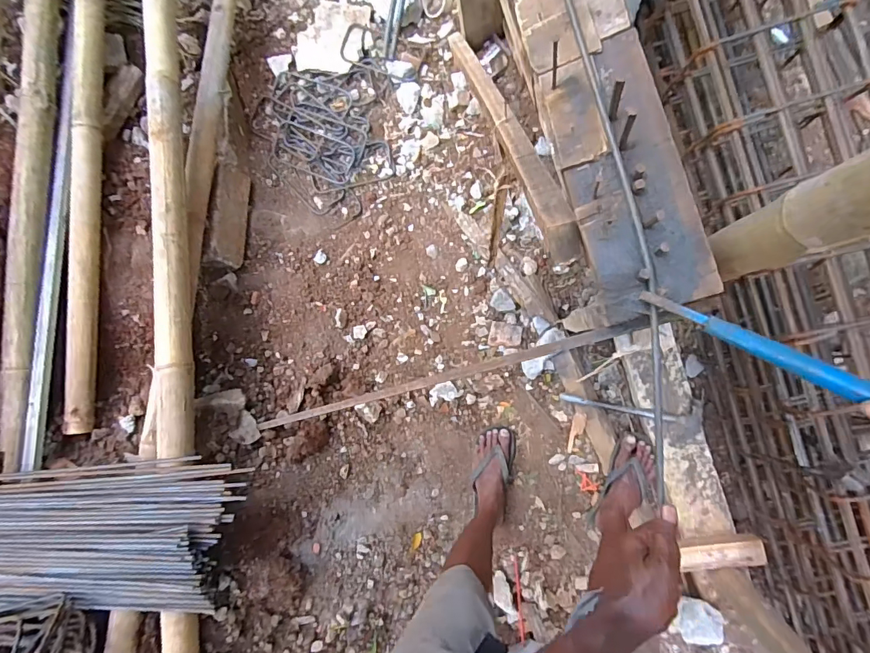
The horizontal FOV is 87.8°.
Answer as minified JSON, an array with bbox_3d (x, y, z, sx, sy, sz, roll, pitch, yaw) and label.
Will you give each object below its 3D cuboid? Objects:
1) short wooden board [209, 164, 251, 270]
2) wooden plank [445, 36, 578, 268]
[{"bbox_3d":[-0.545,-0.301,1.210,0.016,0.101,0.287,-9,72,32],"label":"short wooden board"},{"bbox_3d":[0.123,-0.391,0.843,0.038,0.063,0.818,-17,44,9],"label":"wooden plank"}]

